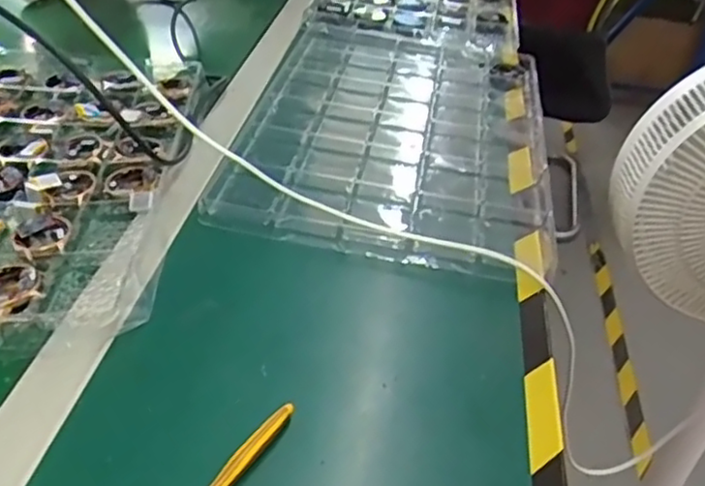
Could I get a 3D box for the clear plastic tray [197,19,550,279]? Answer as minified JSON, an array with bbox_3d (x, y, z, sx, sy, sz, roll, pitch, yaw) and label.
[{"bbox_3d":[0.053,-0.139,0.731,0.298,0.018,0.462,11,38,4],"label":"clear plastic tray"}]

